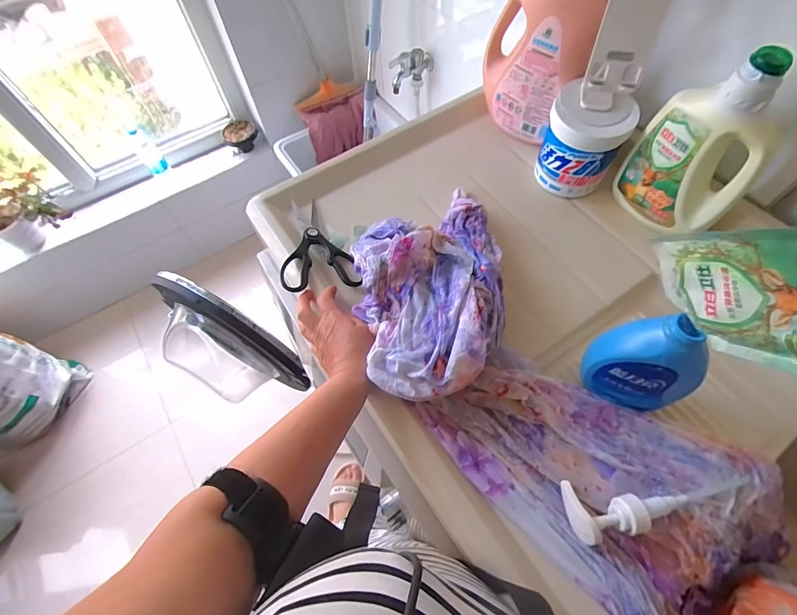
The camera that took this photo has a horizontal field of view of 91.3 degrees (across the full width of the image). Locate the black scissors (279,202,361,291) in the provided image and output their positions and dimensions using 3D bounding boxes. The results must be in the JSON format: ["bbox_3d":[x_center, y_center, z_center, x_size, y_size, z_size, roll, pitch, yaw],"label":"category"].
[{"bbox_3d":[-0.131,-0.095,0.582,0.112,0.016,0.168,-9,60,-27],"label":"black scissors"}]

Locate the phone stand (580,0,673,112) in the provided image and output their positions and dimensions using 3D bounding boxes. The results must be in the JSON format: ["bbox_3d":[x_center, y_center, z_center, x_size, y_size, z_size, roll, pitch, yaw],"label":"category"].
[{"bbox_3d":[0.271,-0.312,0.478,0.067,0.147,0.055,21,65,13],"label":"phone stand"}]

